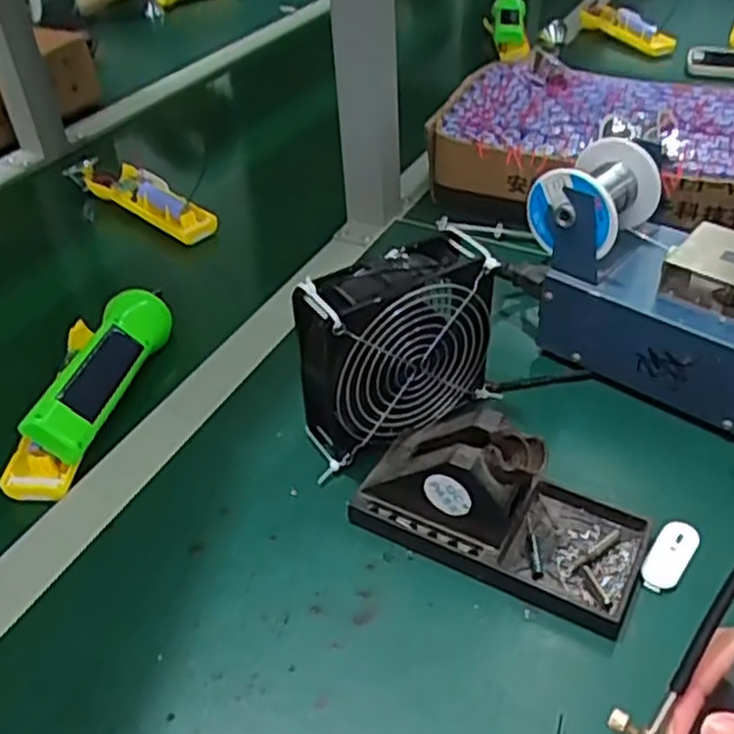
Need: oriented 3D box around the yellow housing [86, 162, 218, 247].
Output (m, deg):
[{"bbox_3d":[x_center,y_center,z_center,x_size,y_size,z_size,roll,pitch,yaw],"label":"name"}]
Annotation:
[{"bbox_3d":[-0.226,-0.171,0.779,0.188,0.032,0.045,27,48,32],"label":"yellow housing"}]

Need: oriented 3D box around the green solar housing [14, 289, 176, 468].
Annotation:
[{"bbox_3d":[-0.189,0.000,0.544,0.044,0.039,0.162,6,41,8],"label":"green solar housing"}]

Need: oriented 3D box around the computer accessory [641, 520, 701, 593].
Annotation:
[{"bbox_3d":[0.170,0.105,0.429,0.021,0.005,0.052,24,46,27],"label":"computer accessory"}]

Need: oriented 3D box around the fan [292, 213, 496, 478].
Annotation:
[{"bbox_3d":[0.019,-0.012,0.483,0.116,0.126,0.047,-21,44,-22],"label":"fan"}]

